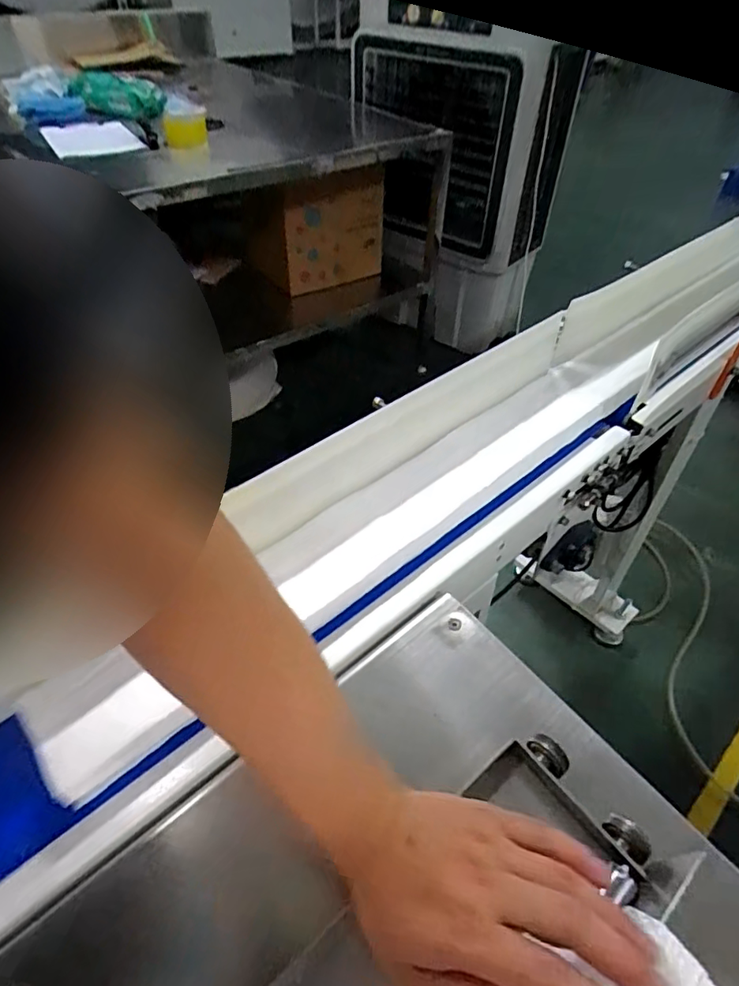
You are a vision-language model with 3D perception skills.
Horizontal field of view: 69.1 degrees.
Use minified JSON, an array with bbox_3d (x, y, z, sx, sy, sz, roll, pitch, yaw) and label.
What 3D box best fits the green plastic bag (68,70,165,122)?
[{"bbox_3d":[-0.686,-1.080,1.457,0.350,0.076,0.119,35,53,27],"label":"green plastic bag"}]

